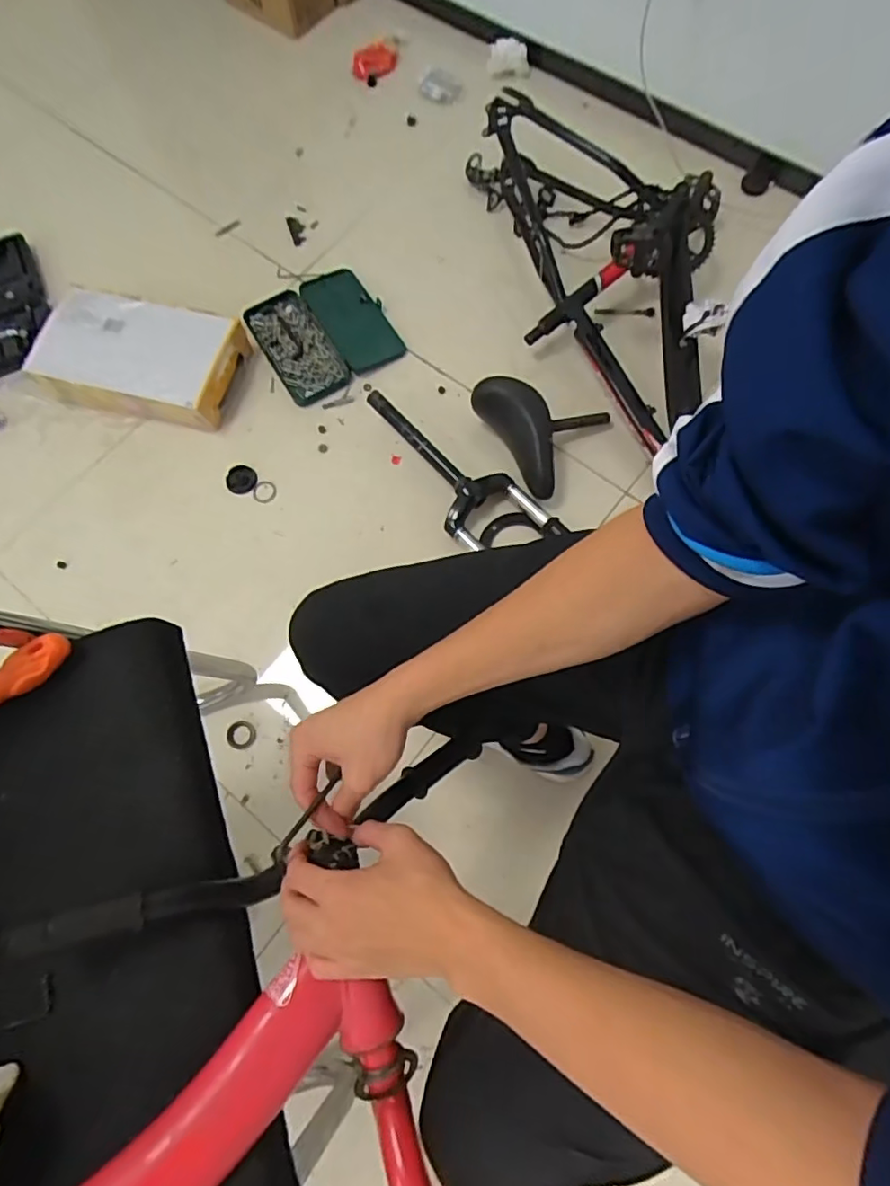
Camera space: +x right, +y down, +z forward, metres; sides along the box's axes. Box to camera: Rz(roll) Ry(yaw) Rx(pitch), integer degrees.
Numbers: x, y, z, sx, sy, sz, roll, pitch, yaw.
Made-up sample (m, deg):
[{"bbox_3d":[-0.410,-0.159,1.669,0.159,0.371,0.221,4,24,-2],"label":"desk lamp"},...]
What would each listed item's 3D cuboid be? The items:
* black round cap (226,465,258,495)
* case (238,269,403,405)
[{"bbox_3d":[-0.364,-0.203,1.042,0.053,0.014,0.051,-1,72,2],"label":"black round cap"},{"bbox_3d":[-0.232,-0.499,1.132,0.246,0.048,0.254,-26,72,-8],"label":"case"}]

